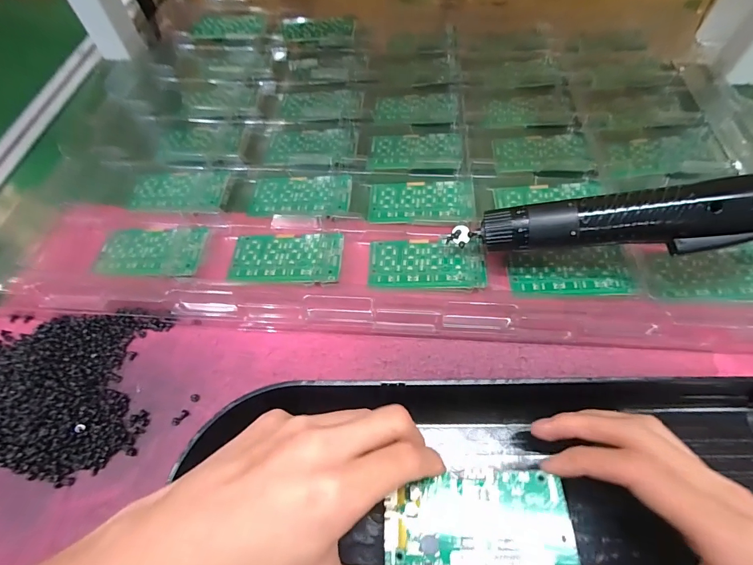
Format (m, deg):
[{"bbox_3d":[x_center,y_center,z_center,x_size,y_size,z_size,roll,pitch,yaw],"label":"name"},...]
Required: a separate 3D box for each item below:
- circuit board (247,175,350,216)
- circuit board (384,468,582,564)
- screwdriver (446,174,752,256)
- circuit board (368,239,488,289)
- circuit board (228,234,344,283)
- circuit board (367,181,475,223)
[{"bbox_3d":[-0.070,-0.082,0.358,0.092,0.005,0.047,4,60,4],"label":"circuit board"},{"bbox_3d":[0.052,0.125,0.203,0.094,0.010,0.048,-1,60,1],"label":"circuit board"},{"bbox_3d":[0.163,-0.040,0.260,0.220,0.031,0.034,-3,59,20],"label":"screwdriver"},{"bbox_3d":[0.041,-0.016,0.316,0.093,0.008,0.046,3,60,4],"label":"circuit board"},{"bbox_3d":[-0.076,-0.021,0.323,0.093,0.004,0.047,2,60,10],"label":"circuit board"},{"bbox_3d":[0.040,-0.074,0.353,0.093,0.004,0.047,1,61,9],"label":"circuit board"}]

